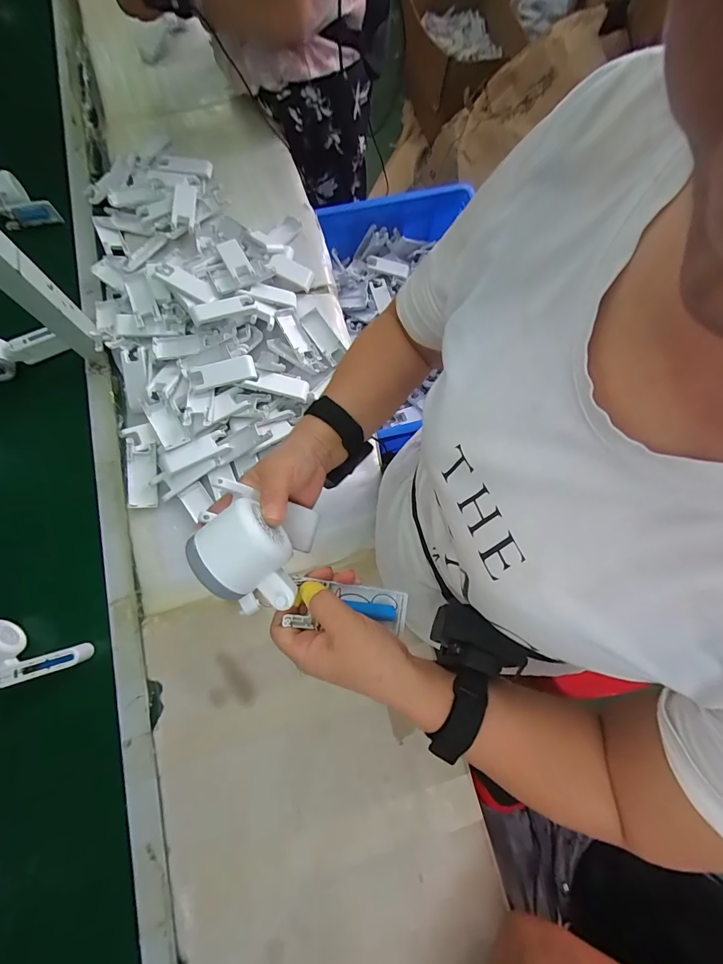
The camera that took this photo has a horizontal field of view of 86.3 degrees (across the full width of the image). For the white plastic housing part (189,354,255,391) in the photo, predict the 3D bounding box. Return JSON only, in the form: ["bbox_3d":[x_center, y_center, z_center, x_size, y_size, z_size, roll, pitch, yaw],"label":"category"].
[{"bbox_3d":[-0.219,-0.174,0.607,0.097,0.014,0.039,-15,76,-4],"label":"white plastic housing part"}]

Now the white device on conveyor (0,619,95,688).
[{"bbox_3d":[-0.453,0.233,0.519,0.148,0.046,0.073,10,75,-11],"label":"white device on conveyor"}]

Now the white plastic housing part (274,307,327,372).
[{"bbox_3d":[-0.108,-0.247,0.673,0.042,0.019,0.128,-26,84,-21],"label":"white plastic housing part"}]

